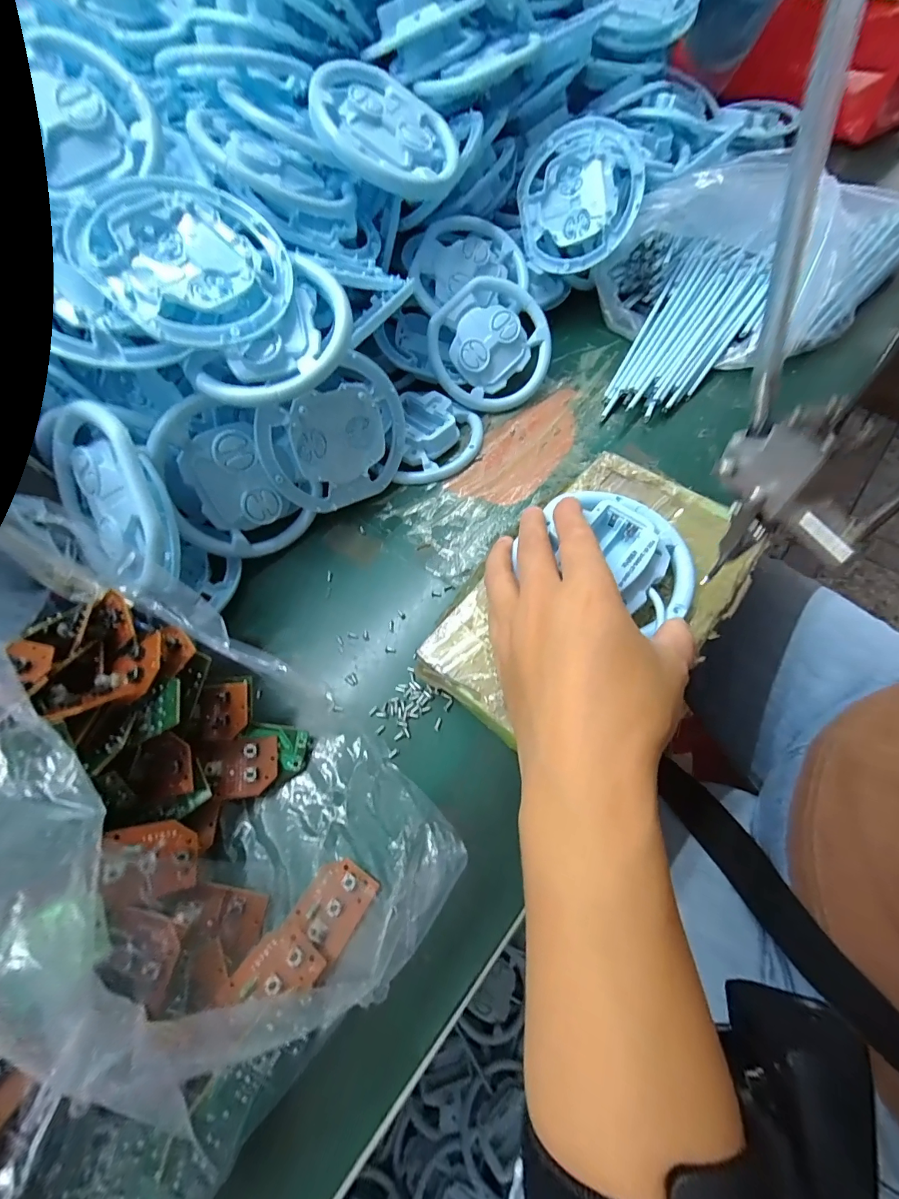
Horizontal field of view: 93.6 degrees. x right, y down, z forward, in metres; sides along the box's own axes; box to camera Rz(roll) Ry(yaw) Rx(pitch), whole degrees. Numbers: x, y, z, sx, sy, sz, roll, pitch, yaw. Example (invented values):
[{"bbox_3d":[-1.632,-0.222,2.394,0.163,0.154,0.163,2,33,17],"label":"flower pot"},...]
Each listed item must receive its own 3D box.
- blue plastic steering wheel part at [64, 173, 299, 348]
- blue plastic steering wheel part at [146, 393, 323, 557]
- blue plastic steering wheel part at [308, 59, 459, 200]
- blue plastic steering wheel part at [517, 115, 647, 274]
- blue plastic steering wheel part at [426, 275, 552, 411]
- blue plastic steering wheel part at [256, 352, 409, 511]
[{"bbox_3d":[-0.142,-0.186,0.231,0.098,0.010,0.098,3,79,-18],"label":"blue plastic steering wheel part"},{"bbox_3d":[-0.144,-0.071,0.278,0.076,0.102,0.020,-47,42,-5],"label":"blue plastic steering wheel part"},{"bbox_3d":[-0.043,-0.328,0.296,0.100,0.014,0.089,-2,83,-19],"label":"blue plastic steering wheel part"},{"bbox_3d":[0.112,-0.350,0.367,0.103,0.102,0.014,-7,18,23],"label":"blue plastic steering wheel part"},{"bbox_3d":[0.034,-0.214,0.358,0.102,0.014,0.101,3,99,-8],"label":"blue plastic steering wheel part"},{"bbox_3d":[-0.076,-0.108,0.296,0.102,0.086,0.018,-38,46,-15],"label":"blue plastic steering wheel part"}]

